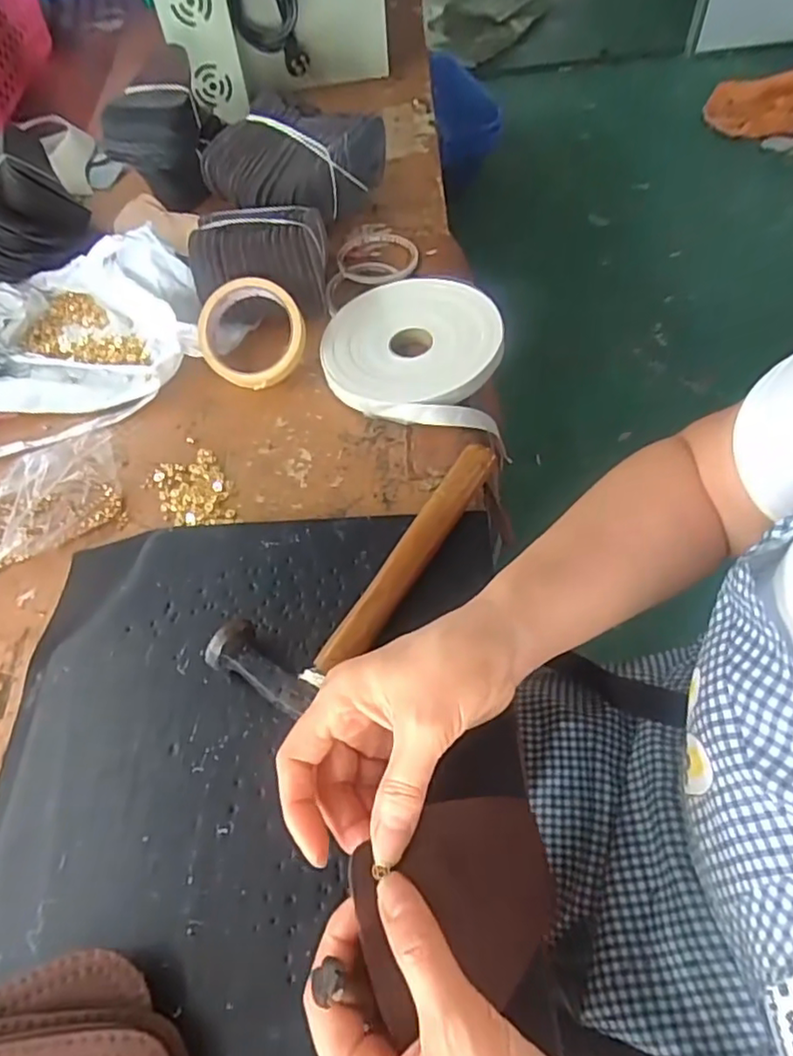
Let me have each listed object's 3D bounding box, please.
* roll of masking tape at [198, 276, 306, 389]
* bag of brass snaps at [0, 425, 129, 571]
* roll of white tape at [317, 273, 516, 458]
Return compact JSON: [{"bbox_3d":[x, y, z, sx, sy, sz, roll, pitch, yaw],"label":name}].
[{"bbox_3d":[-0.131,-0.177,0.569,0.095,0.022,0.095,0,93,2],"label":"roll of masking tape"},{"bbox_3d":[-0.298,-0.027,0.507,0.139,0.028,0.106,-23,57,-12],"label":"bag of brass snaps"},{"bbox_3d":[0.015,-0.162,0.566,0.155,0.034,0.173,-2,56,2],"label":"roll of white tape"}]

